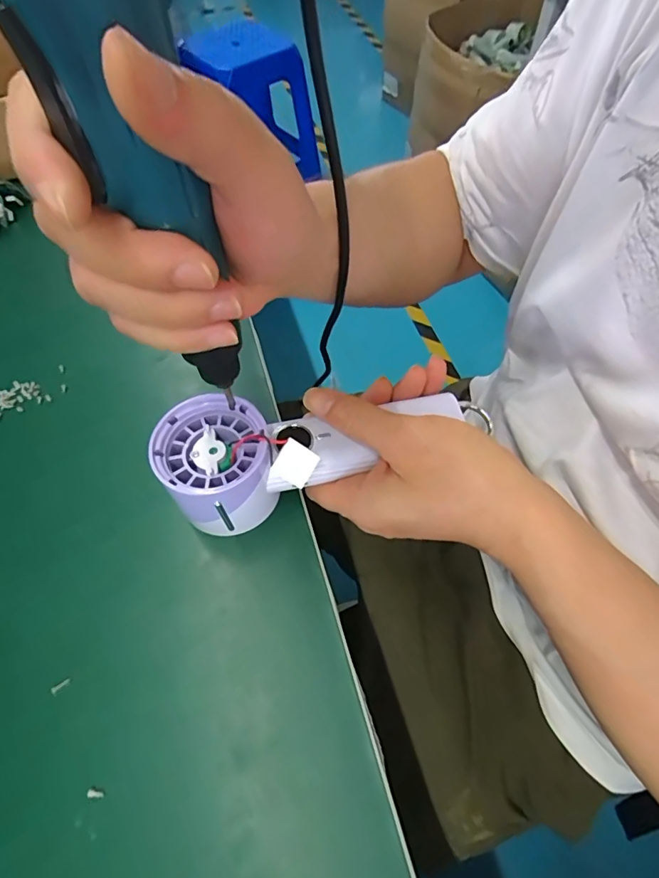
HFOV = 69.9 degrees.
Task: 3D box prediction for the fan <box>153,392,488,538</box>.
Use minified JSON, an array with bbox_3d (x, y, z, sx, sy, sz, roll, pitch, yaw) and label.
[{"bbox_3d":[-0.002,0.005,0.280,0.184,0.056,0.062,-12,56,-9],"label":"fan"}]

